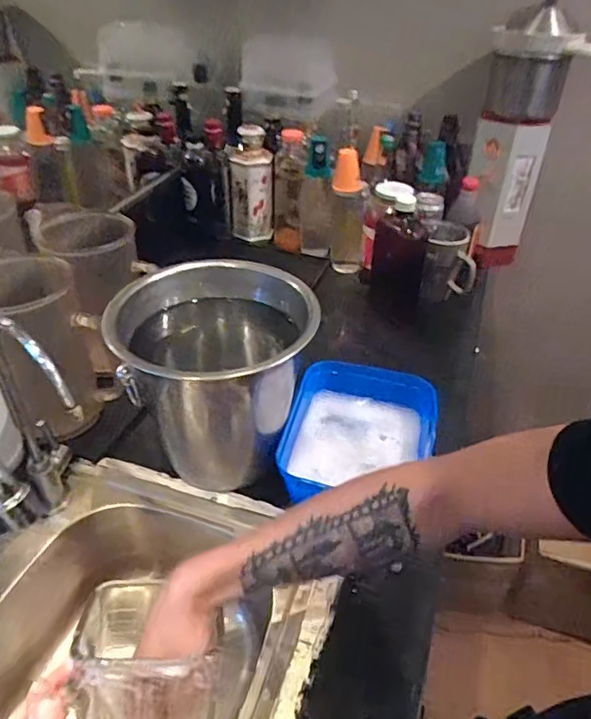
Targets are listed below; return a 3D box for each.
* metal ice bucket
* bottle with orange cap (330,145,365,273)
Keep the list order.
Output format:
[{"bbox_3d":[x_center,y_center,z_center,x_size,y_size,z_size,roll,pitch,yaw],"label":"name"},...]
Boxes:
[{"bbox_3d":[-0.082,0.034,0.620,0.183,0.216,0.201,2,39,-1],"label":"metal ice bucket"},{"bbox_3d":[0.105,-0.285,1.034,0.065,0.228,0.076,7,39,5],"label":"bottle with orange cap"}]

